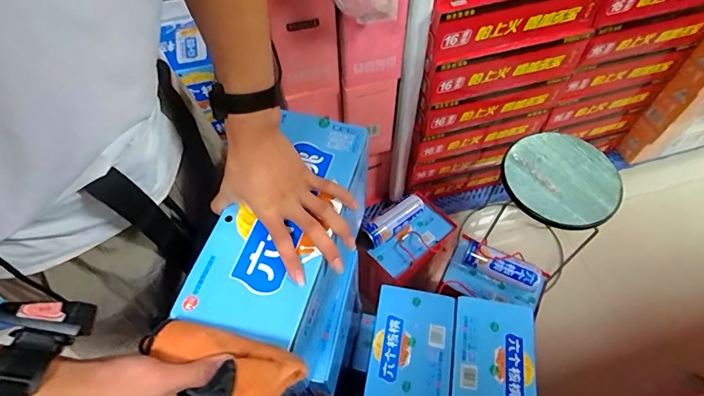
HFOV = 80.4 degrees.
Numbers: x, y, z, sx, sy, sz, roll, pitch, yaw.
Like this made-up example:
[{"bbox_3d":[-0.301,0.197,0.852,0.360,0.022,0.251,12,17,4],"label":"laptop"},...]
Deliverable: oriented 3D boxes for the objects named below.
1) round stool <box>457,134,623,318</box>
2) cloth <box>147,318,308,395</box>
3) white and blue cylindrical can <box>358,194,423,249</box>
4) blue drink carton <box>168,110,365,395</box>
[{"bbox_3d":[0.532,0.072,1.247,0.287,0.488,0.279,38,66,24],"label":"round stool"},{"bbox_3d":[-0.122,0.150,0.382,0.133,0.064,0.065,17,59,18],"label":"cloth"},{"bbox_3d":[0.101,0.058,1.055,0.185,0.052,0.063,-33,61,-17],"label":"white and blue cylindrical can"},{"bbox_3d":[-0.081,0.080,0.595,0.141,0.233,0.312,11,58,10],"label":"blue drink carton"}]

